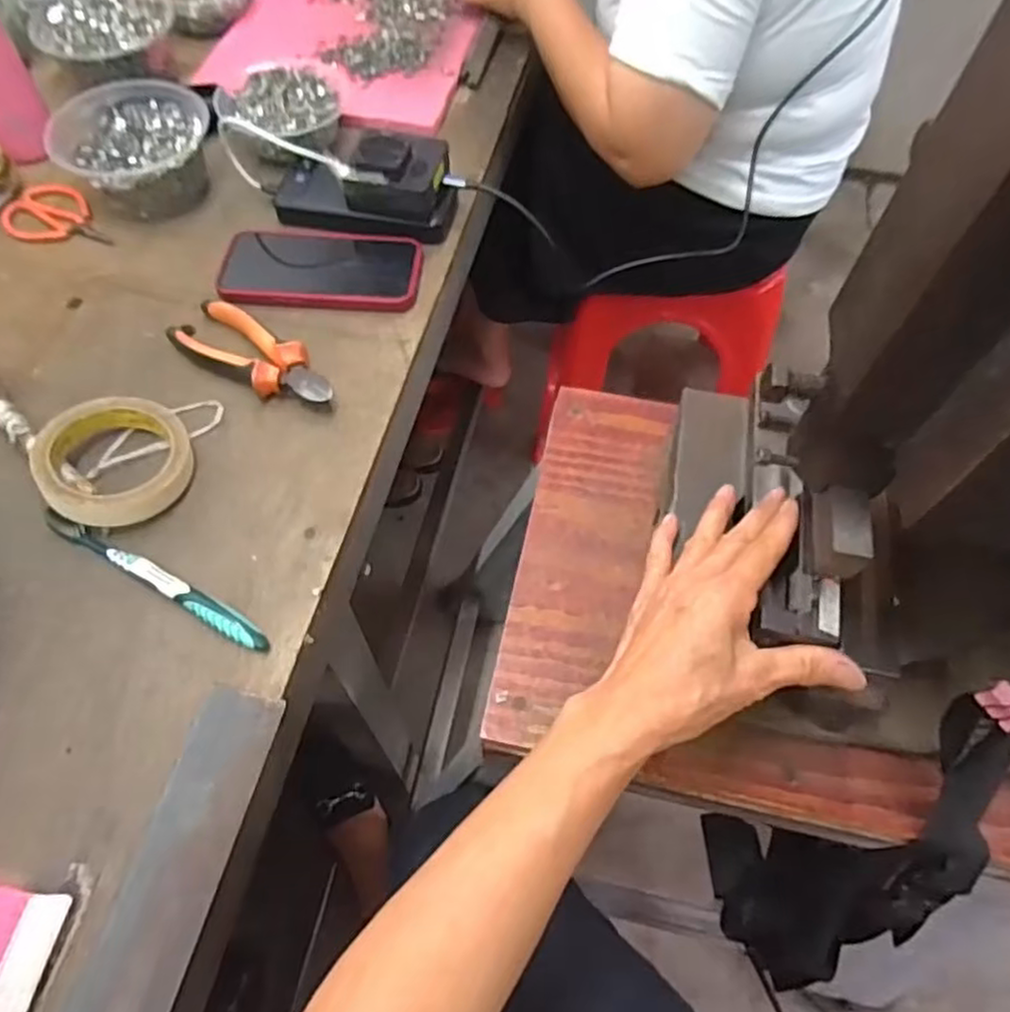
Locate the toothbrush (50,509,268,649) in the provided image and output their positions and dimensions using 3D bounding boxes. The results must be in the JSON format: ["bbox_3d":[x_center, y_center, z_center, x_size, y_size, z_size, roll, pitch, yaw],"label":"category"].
[{"bbox_3d":[-0.231,0.046,0.466,0.180,0.014,0.016,26,63,15],"label":"toothbrush"}]

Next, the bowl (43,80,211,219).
[{"bbox_3d":[-0.332,-0.325,0.645,0.105,0.074,0.113,0,59,0],"label":"bowl"}]

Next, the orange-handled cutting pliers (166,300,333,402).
[{"bbox_3d":[-0.195,-0.117,0.556,0.148,0.021,0.051,30,64,16],"label":"orange-handled cutting pliers"}]

